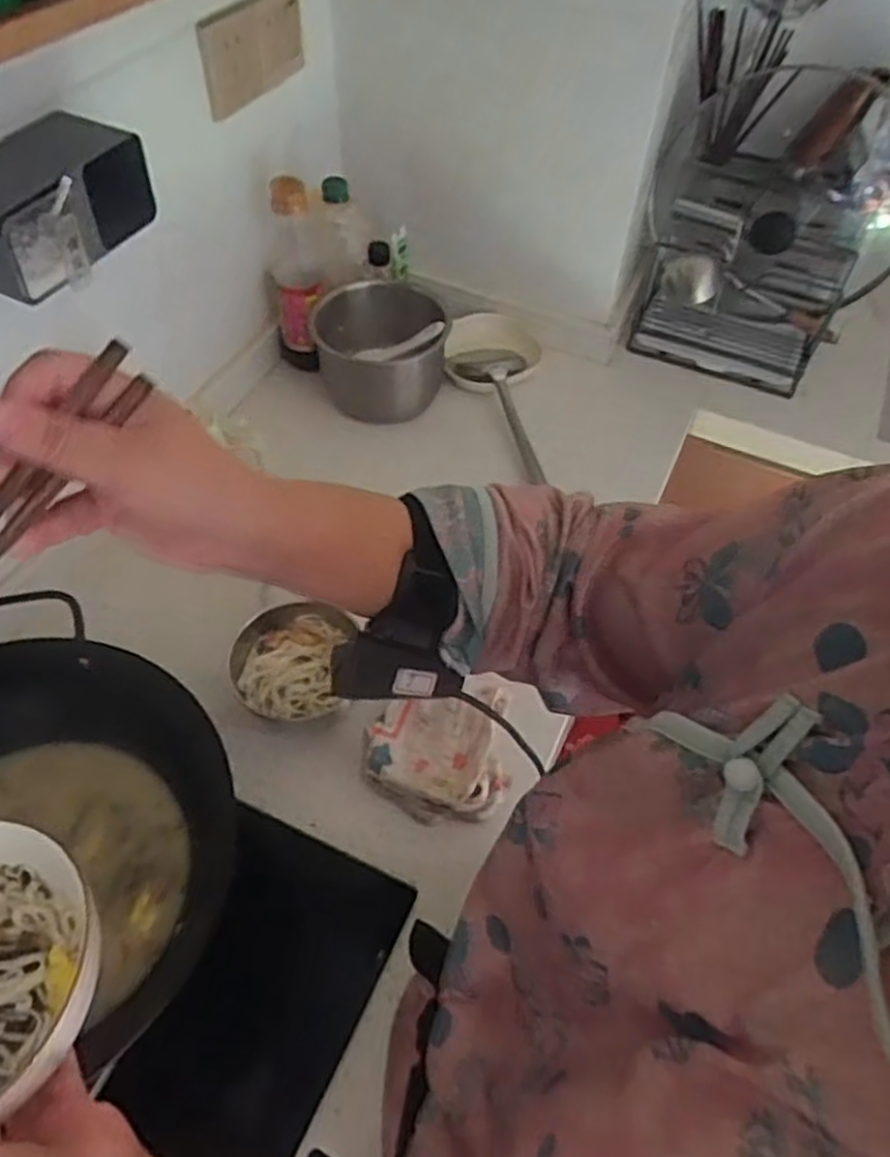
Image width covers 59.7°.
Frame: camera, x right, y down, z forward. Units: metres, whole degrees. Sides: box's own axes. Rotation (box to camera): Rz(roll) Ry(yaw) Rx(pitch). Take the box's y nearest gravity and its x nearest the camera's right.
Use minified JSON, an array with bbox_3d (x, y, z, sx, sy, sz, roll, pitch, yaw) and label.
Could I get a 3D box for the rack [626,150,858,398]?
[{"bbox_3d":[0.402,-0.398,1.037,0.239,0.221,0.173,19,55,12],"label":"rack"}]

